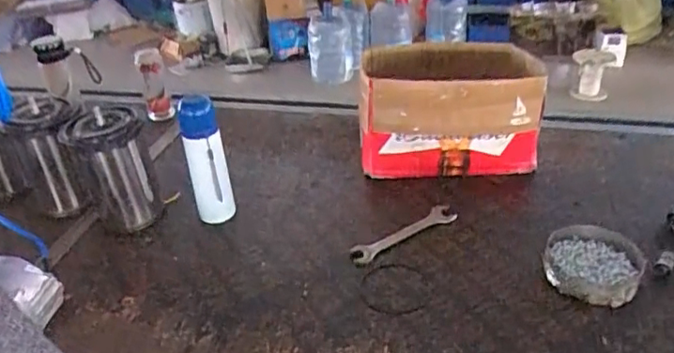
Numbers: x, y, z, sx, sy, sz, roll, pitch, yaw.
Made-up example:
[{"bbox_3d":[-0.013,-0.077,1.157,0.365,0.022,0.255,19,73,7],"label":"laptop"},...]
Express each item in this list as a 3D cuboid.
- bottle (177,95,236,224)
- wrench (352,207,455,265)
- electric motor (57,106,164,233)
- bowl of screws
[{"bbox_3d":[-0.234,-0.023,1.018,0.067,0.251,0.055,-12,34,-13],"label":"bottle"},{"bbox_3d":[0.118,0.100,0.996,0.207,0.015,0.043,-20,36,-24],"label":"wrench"},{"bbox_3d":[-0.409,-0.009,1.045,0.129,0.207,0.112,-18,35,-22],"label":"electric motor"},{"bbox_3d":[0.400,0.135,0.887,0.135,0.038,0.137,-3,33,2],"label":"bowl of screws"}]

